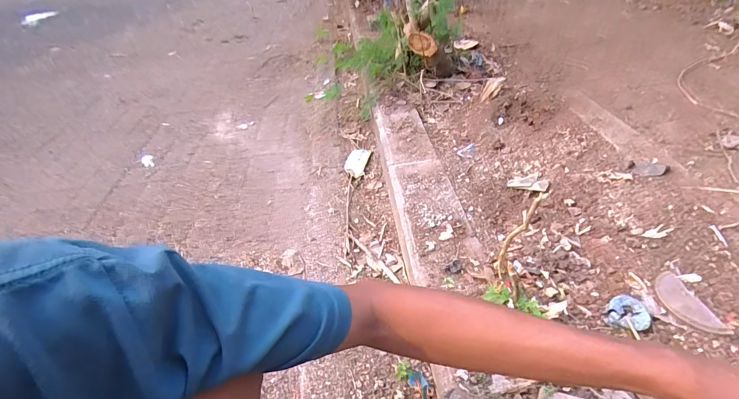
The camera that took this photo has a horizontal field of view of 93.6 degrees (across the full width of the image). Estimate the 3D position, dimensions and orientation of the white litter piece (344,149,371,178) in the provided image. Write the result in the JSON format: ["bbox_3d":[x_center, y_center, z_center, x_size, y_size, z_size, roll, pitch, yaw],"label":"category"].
[{"bbox_3d":[-0.044,-0.125,1.175,0.074,0.014,0.142,6,44,13],"label":"white litter piece"}]

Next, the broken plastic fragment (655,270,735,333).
[{"bbox_3d":[0.517,0.169,0.569,0.056,0.005,0.112,-12,42,-6],"label":"broken plastic fragment"}]

